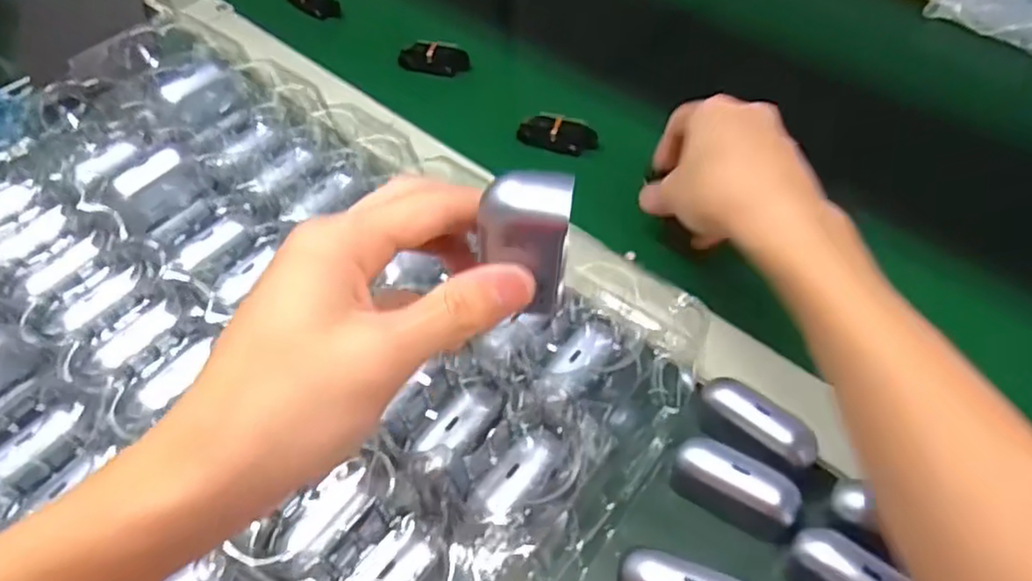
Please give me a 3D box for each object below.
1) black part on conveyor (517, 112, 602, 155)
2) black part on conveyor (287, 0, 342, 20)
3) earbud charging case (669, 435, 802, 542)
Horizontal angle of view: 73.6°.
[{"bbox_3d":[0.030,-0.112,0.496,0.057,0.022,0.026,11,54,11],"label":"black part on conveyor"},{"bbox_3d":[-0.184,-0.258,0.619,0.052,0.020,0.018,21,55,0],"label":"black part on conveyor"},{"bbox_3d":[0.101,0.093,0.321,0.057,0.028,0.025,25,58,20],"label":"earbud charging case"}]

